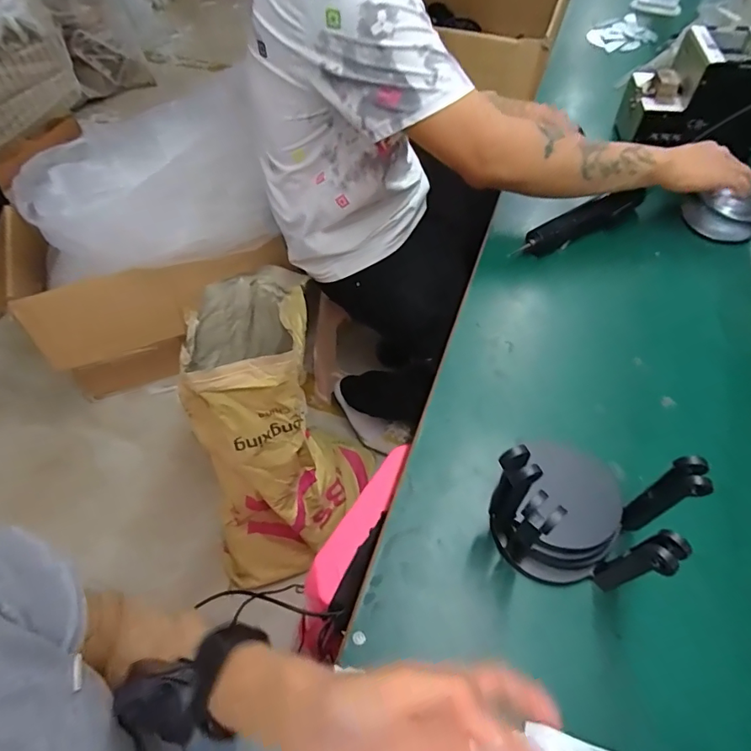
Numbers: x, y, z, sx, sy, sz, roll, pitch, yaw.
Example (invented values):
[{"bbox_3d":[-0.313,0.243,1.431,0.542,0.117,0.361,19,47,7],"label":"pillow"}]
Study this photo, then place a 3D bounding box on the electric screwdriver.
[{"bbox_3d":[0.282,-0.209,0.651,0.210,0.042,0.029,-24,61,-14],"label":"electric screwdriver"}]

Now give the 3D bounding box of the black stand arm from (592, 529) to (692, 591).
[{"bbox_3d":[0.197,0.148,0.367,0.027,0.117,0.024,-21,60,-13],"label":"black stand arm"}]

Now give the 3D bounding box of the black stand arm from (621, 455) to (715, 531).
[{"bbox_3d":[0.226,0.095,0.376,0.025,0.094,0.027,-10,58,-6],"label":"black stand arm"}]

